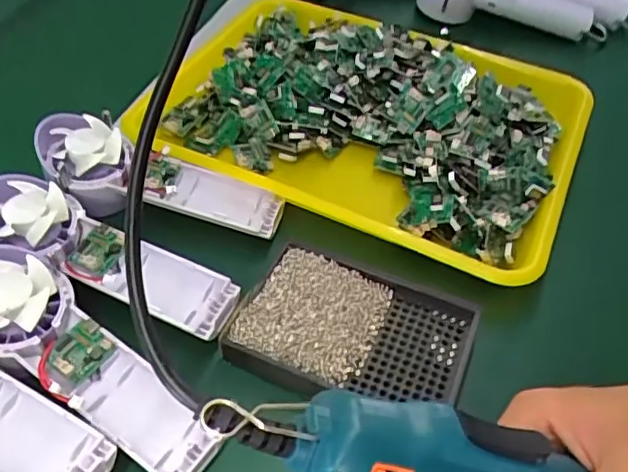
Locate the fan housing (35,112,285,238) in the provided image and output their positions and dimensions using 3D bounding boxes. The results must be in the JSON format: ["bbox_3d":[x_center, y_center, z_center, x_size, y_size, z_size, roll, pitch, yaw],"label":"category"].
[{"bbox_3d":[-0.111,-0.038,0.424,0.177,0.043,0.063,18,50,-5],"label":"fan housing"}]

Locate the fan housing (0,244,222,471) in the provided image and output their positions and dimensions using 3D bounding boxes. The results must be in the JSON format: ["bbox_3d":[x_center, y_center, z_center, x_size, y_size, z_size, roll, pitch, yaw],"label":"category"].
[{"bbox_3d":[-0.127,0.066,0.319,0.169,0.051,0.059,28,54,20],"label":"fan housing"}]

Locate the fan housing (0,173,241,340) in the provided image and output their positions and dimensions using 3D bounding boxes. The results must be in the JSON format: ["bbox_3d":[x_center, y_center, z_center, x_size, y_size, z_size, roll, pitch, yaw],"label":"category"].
[{"bbox_3d":[-0.129,0.006,0.358,0.168,0.036,0.048,19,51,13],"label":"fan housing"}]

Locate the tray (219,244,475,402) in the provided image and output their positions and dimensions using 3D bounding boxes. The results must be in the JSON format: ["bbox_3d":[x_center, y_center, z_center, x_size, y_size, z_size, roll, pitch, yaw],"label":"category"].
[{"bbox_3d":[0.024,0.058,0.352,0.136,0.016,0.087,17,51,11],"label":"tray"}]

